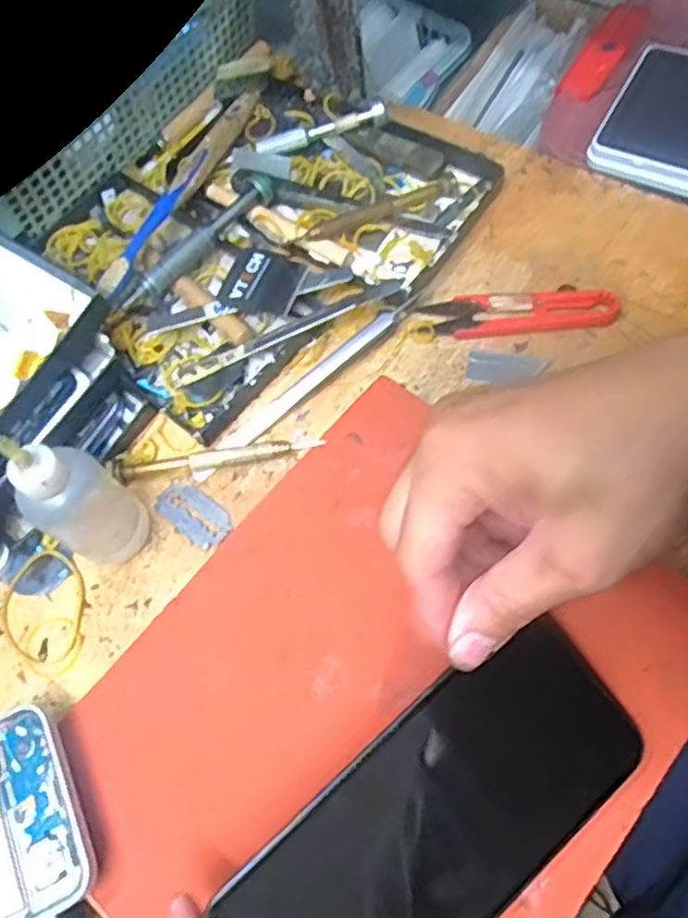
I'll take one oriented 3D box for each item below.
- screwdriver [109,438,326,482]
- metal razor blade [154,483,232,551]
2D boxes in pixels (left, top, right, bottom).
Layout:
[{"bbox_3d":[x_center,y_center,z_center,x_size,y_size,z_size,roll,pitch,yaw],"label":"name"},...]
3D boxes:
[{"bbox_3d":[-0.064,0.000,0.346,0.107,0.012,0.011,-7,66,4],"label":"screwdriver"},{"bbox_3d":[-0.074,0.027,0.341,0.041,0.004,0.022,37,68,22],"label":"metal razor blade"}]

